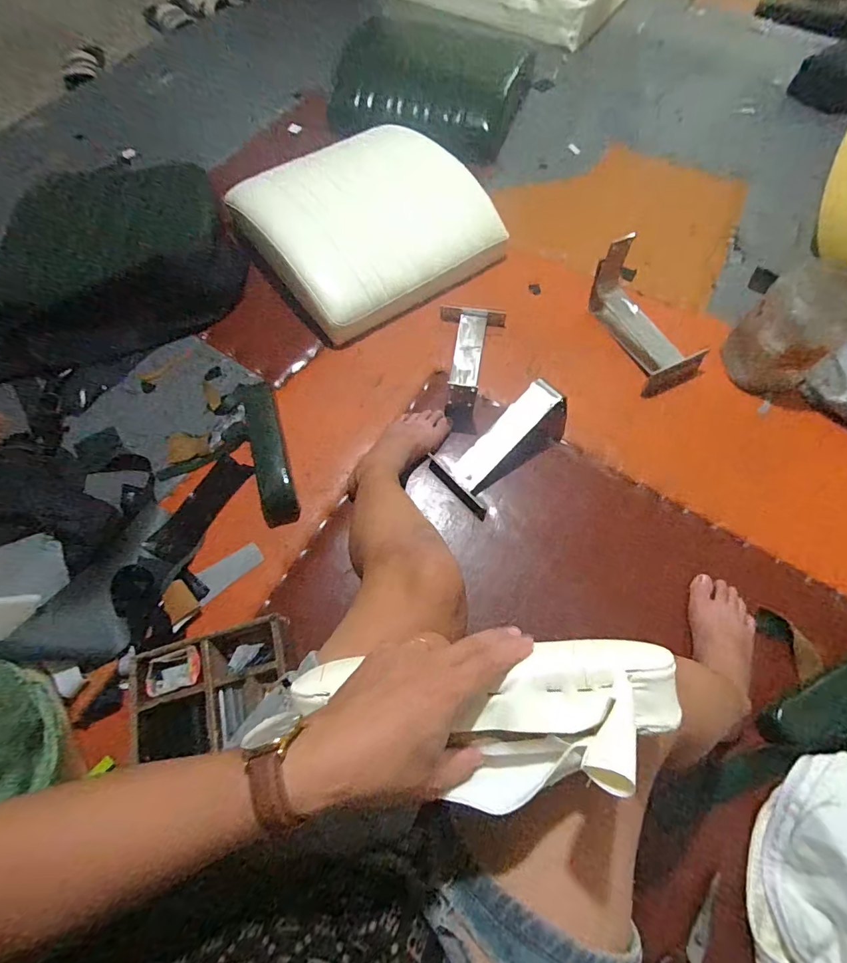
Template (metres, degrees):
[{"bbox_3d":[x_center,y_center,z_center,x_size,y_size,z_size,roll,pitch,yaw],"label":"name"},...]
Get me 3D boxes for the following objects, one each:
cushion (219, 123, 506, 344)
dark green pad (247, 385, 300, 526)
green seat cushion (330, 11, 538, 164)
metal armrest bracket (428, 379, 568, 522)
[{"bbox_3d":[-0.126,-0.603,1.059,0.502,0.132,0.473,-34,70,-14],"label":"cushion"},{"bbox_3d":[-0.287,-0.054,0.840,0.064,0.027,0.273,-13,78,-4],"label":"dark green pad"},{"bbox_3d":[0.029,-1.156,1.283,0.494,0.185,0.528,18,67,8],"label":"green seat cushion"},{"bbox_3d":[0.150,-0.086,0.849,0.141,0.088,0.274,42,72,17],"label":"metal armrest bracket"}]

